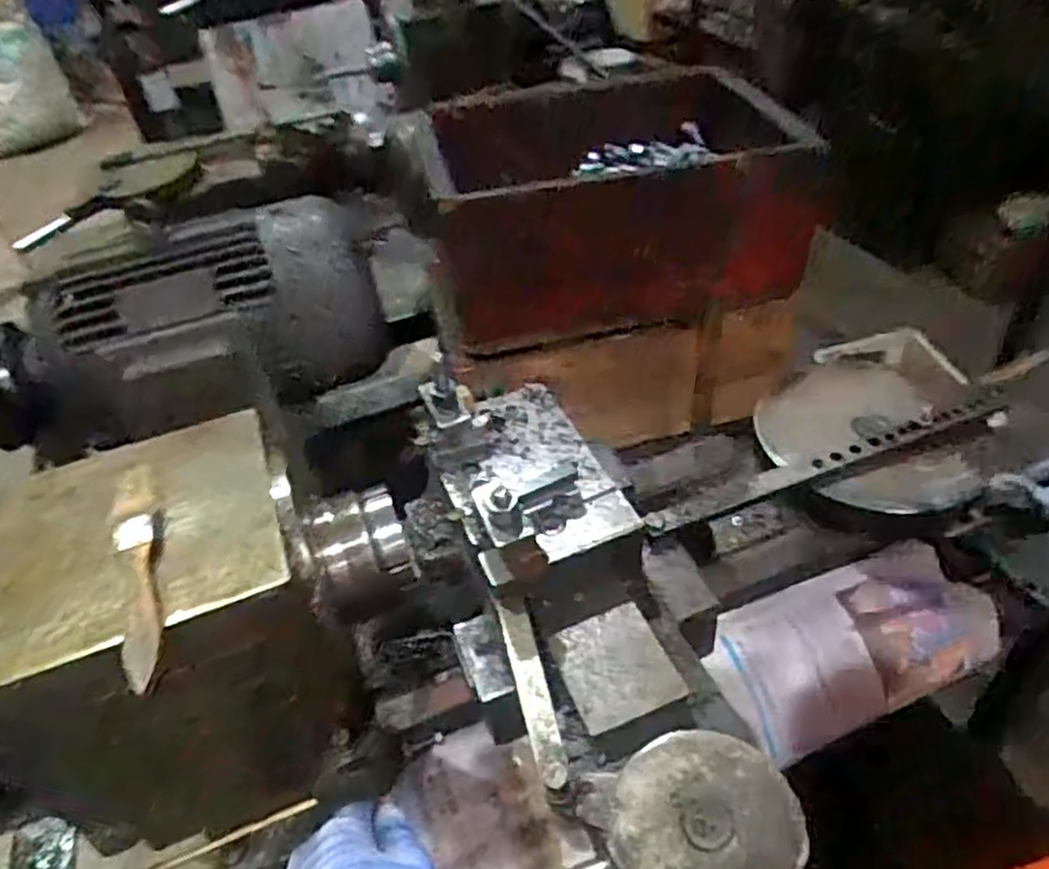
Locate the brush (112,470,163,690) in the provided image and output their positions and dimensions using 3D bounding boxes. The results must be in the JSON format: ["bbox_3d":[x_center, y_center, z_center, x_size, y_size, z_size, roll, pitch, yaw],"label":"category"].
[{"bbox_3d":[-0.205,0.066,0.402,0.021,0.011,0.159,-19,43,-14],"label":"brush"}]

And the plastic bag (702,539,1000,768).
[{"bbox_3d":[0.278,0.174,0.639,0.245,0.031,0.117,-19,70,-9],"label":"plastic bag"}]

